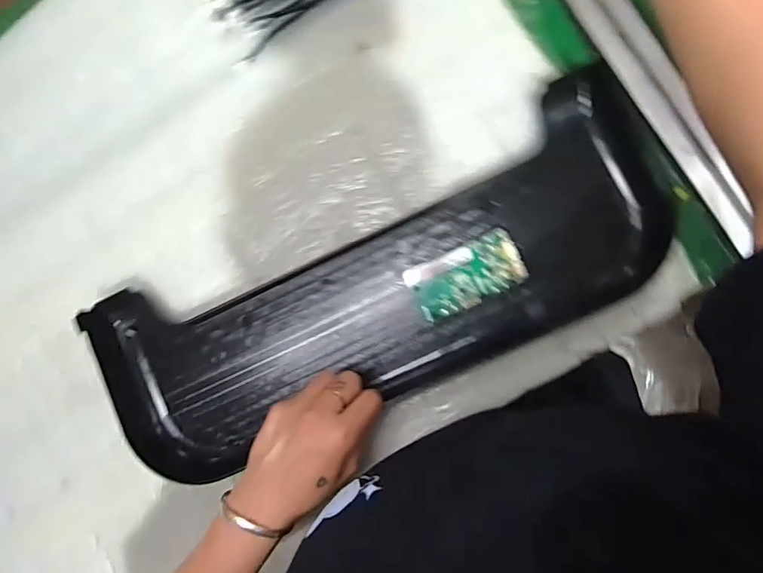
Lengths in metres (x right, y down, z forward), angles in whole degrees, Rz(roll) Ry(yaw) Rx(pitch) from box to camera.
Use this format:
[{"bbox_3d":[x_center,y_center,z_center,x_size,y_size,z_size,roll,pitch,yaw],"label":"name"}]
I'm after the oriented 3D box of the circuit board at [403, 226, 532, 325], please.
[{"bbox_3d":[0.074,-0.009,0.406,0.095,0.012,0.049,-25,86,4],"label":"circuit board"}]

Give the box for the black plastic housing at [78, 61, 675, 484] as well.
[{"bbox_3d":[-0.010,0.007,0.404,0.515,0.040,0.189,-24,83,5],"label":"black plastic housing"}]

